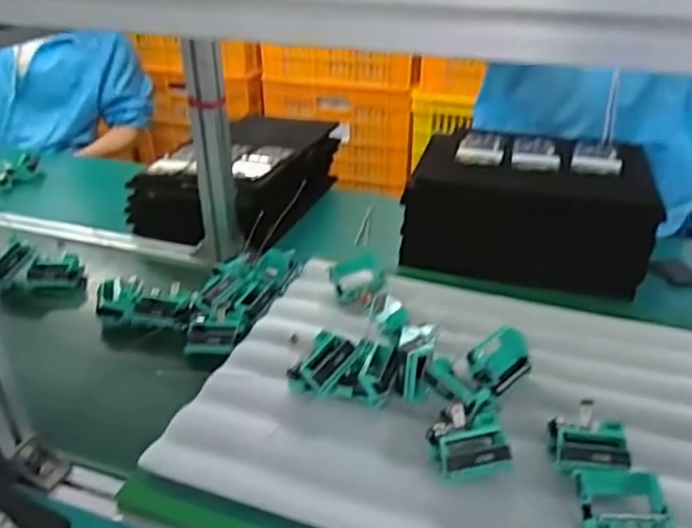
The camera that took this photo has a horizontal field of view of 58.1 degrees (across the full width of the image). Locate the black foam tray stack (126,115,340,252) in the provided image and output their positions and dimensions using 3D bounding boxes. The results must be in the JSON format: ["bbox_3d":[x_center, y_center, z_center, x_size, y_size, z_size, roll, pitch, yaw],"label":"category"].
[{"bbox_3d":[-0.171,-0.155,1.113,0.264,0.114,0.341,12,32,20],"label":"black foam tray stack"}]

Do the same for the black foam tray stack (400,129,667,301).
[{"bbox_3d":[0.277,-0.082,0.955,0.339,0.154,0.223,10,32,17],"label":"black foam tray stack"}]

